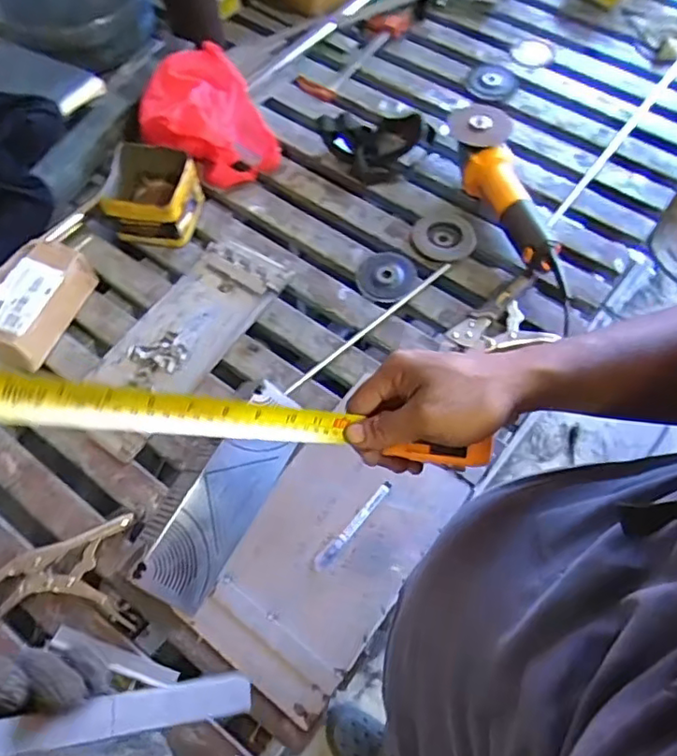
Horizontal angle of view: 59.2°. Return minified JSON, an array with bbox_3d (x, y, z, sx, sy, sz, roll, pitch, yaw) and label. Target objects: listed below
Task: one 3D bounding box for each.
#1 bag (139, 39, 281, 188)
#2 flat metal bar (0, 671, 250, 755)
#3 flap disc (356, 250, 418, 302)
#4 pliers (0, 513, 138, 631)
[{"bbox_3d":[-0.212,-0.410,0.965,0.180,0.121,0.183,-35,67,-16],"label":"bag"},{"bbox_3d":[-0.160,0.196,0.338,0.237,0.007,0.027,7,34,-32],"label":"flat metal bar"},{"bbox_3d":[0.072,-0.153,0.889,0.088,0.010,0.092,-1,62,1],"label":"flap disc"},{"bbox_3d":[-0.333,0.238,0.705,0.174,0.032,0.124,-8,62,-3],"label":"pliers"}]

